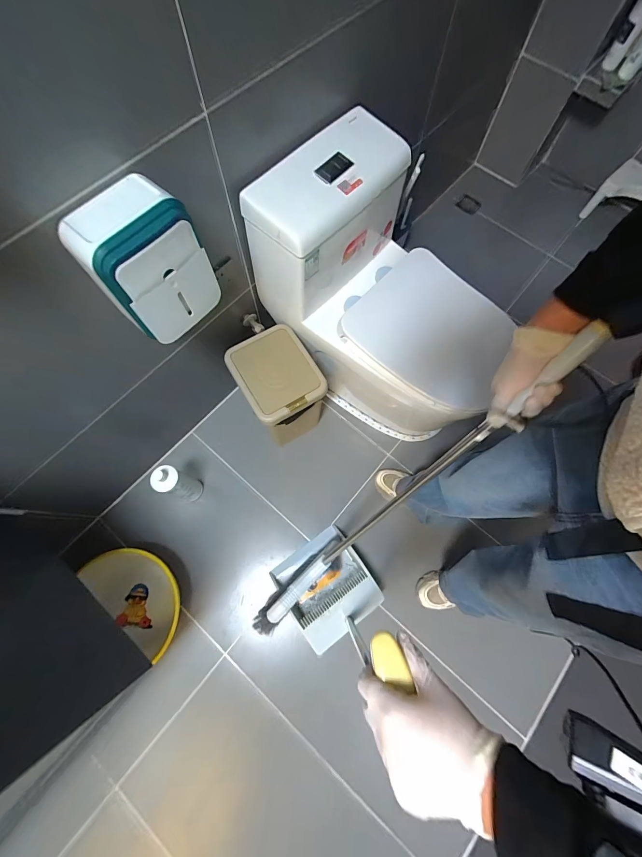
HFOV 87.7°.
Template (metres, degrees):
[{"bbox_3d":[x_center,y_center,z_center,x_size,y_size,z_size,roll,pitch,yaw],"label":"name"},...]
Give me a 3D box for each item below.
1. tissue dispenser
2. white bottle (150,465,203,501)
[{"bbox_3d":[-0.298,-0.276,0.578,0.115,0.203,0.168,39,75,10],"label":"tissue dispenser"},{"bbox_3d":[-0.423,0.169,1.006,0.070,0.232,0.071,0,72,-1],"label":"white bottle"}]

